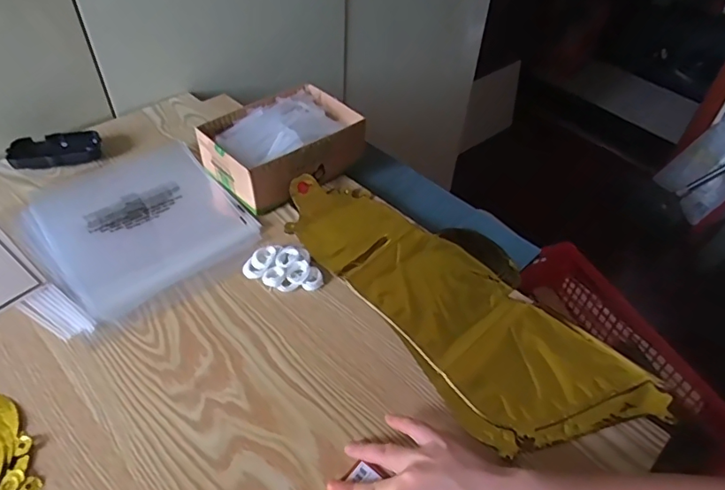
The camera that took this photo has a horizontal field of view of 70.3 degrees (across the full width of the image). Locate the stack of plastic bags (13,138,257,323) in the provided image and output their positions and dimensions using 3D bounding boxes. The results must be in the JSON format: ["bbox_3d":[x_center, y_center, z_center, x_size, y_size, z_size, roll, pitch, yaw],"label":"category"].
[{"bbox_3d":[-0.270,-0.034,0.615,0.213,0.015,0.241,-32,55,-30],"label":"stack of plastic bags"}]

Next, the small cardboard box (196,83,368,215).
[{"bbox_3d":[-0.102,-0.130,0.668,0.183,0.074,0.140,-33,55,-30],"label":"small cardboard box"}]

